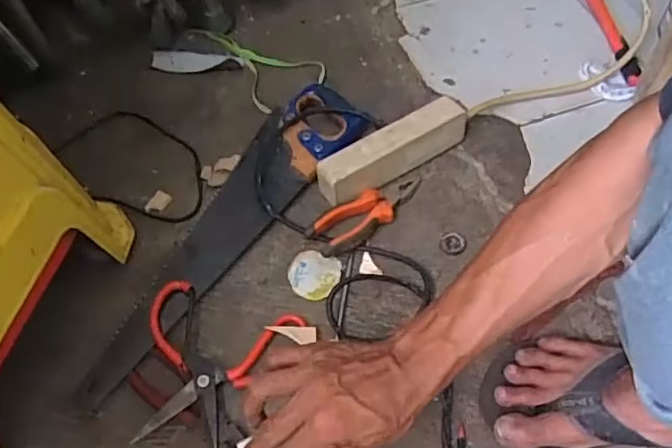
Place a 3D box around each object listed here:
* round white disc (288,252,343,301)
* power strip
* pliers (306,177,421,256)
[{"bbox_3d":[-0.025,0.058,0.677,0.057,0.014,0.054,15,57,15],"label":"round white disc"},{"bbox_3d":[0.072,-0.094,0.743,0.204,0.056,0.053,-28,56,-14],"label":"power strip"},{"bbox_3d":[0.040,-0.017,0.712,0.155,0.024,0.053,-36,59,-20],"label":"pliers"}]

